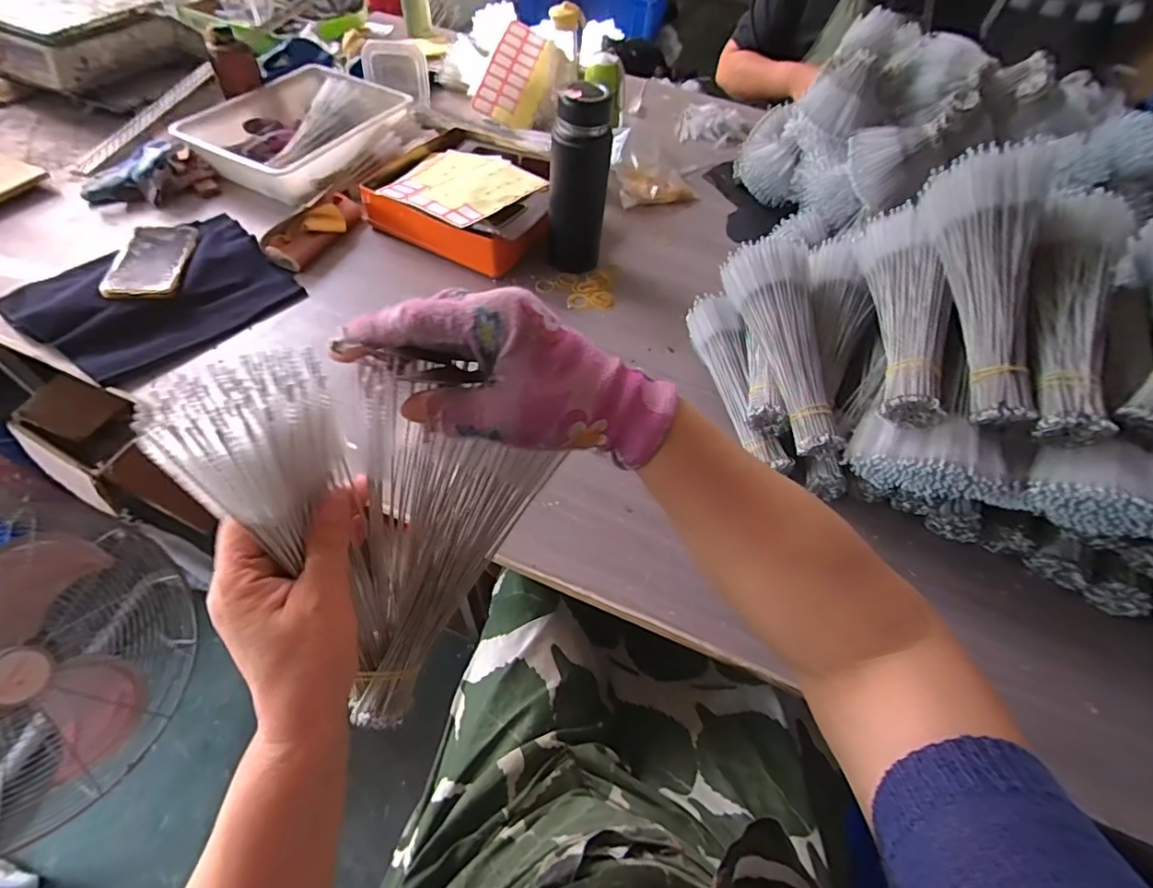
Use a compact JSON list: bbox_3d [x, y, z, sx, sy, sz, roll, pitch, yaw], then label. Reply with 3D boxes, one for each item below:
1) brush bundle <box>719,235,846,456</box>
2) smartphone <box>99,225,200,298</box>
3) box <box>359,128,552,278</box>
[{"bbox_3d":[0.240,-0.113,0.587,0.081,0.058,0.256,-7,74,-10],"label":"brush bundle"},{"bbox_3d":[-0.566,-0.250,0.705,0.078,0.013,0.169,-2,50,-18],"label":"smartphone"},{"bbox_3d":[-0.170,-0.398,0.841,0.317,0.067,0.256,30,57,16],"label":"box"}]

